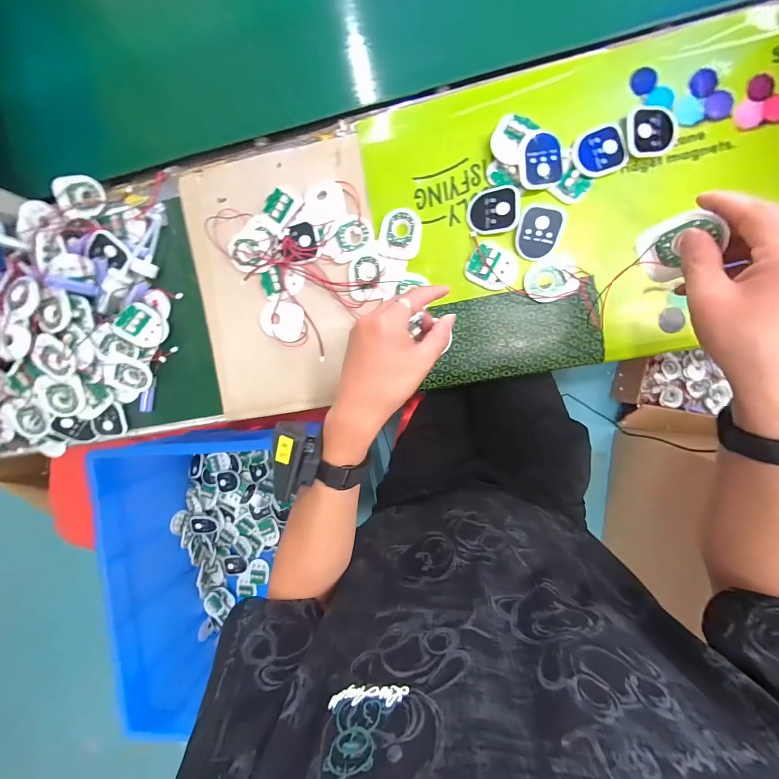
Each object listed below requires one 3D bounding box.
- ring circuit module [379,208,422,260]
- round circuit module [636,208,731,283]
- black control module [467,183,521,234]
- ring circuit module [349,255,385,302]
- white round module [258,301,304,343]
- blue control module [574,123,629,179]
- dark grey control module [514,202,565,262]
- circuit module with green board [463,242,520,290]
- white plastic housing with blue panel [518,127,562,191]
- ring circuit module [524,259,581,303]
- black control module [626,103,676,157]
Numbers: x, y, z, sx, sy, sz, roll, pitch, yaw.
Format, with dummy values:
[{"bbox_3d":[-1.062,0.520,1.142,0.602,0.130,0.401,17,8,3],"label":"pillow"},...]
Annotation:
[{"bbox_3d":[0.014,-0.188,0.401,0.049,0.005,0.058,12,95,7],"label":"ring circuit module"},{"bbox_3d":[0.244,-0.120,0.278,0.012,0.056,0.049,-33,101,-26],"label":"round circuit module"},{"bbox_3d":[0.121,-0.208,0.385,0.057,0.005,0.050,-2,97,22],"label":"black control module"},{"bbox_3d":[-0.029,-0.137,0.411,0.041,0.004,0.054,-6,93,8],"label":"ring circuit module"},{"bbox_3d":[-0.140,-0.089,0.427,0.056,0.015,0.049,9,95,7],"label":"white round module"},{"bbox_3d":[0.231,-0.262,0.364,0.054,0.013,0.050,-19,91,8],"label":"blue control module"},{"bbox_3d":[0.171,-0.179,0.377,0.048,0.004,0.058,10,107,5],"label":"dark grey control module"},{"bbox_3d":[0.122,-0.146,0.390,0.056,0.006,0.048,30,97,5],"label":"circuit module with green board"},{"bbox_3d":[0.168,-0.255,0.365,0.047,0.011,0.061,-3,93,8],"label":"white plastic housing with blue panel"},{"bbox_3d":[0.187,-0.128,0.386,0.052,0.009,0.047,-27,90,8],"label":"ring circuit module"},{"bbox_3d":[0.281,-0.275,0.354,0.056,0.007,0.046,-8,102,-7],"label":"black control module"}]

